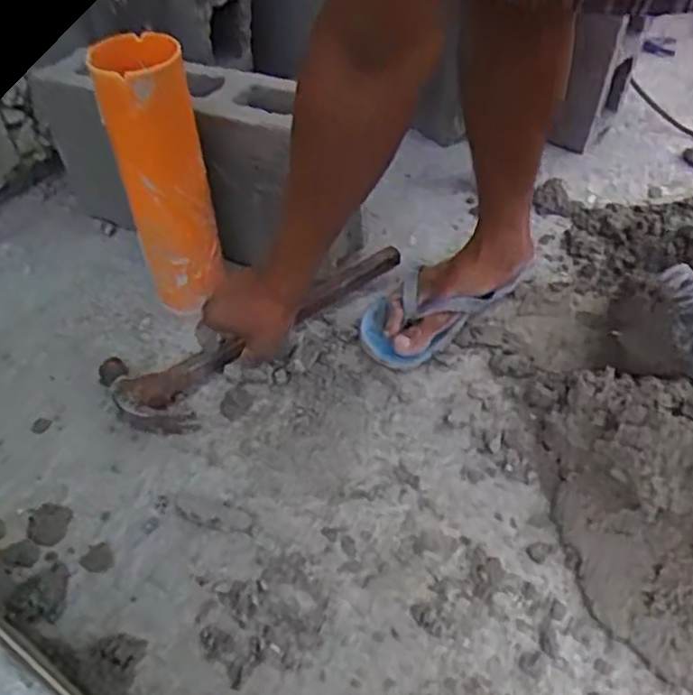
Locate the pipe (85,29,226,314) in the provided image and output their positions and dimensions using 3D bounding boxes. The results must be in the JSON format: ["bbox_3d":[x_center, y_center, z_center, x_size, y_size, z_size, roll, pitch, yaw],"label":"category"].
[{"bbox_3d":[-0.179,-0.167,0.682,0.086,0.233,0.090,-14,47,-12],"label":"pipe"}]

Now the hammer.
[{"bbox_3d":[-0.090,-0.023,0.754,0.349,0.044,0.109,-33,56,-22],"label":"hammer"}]

